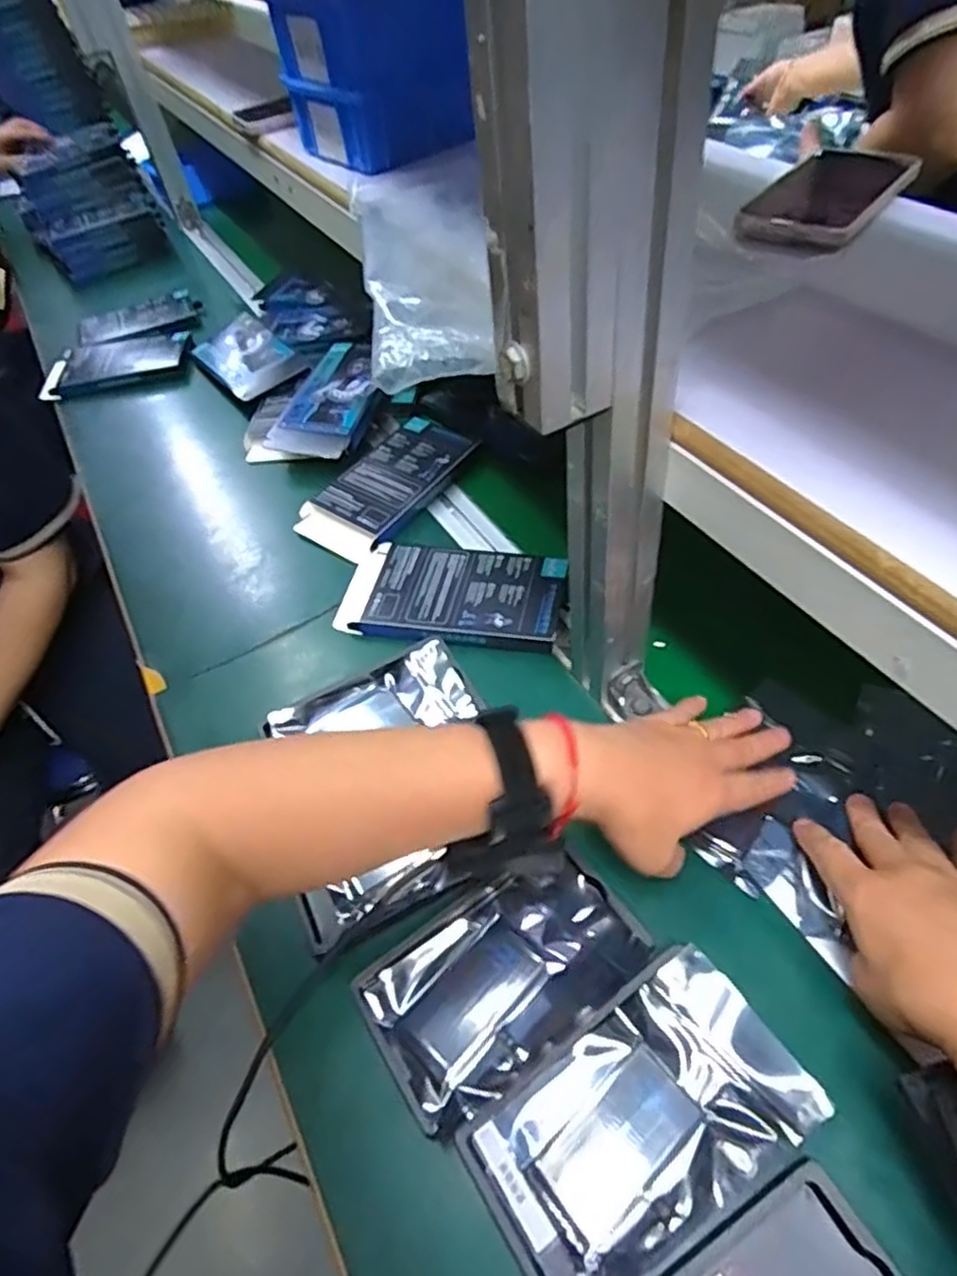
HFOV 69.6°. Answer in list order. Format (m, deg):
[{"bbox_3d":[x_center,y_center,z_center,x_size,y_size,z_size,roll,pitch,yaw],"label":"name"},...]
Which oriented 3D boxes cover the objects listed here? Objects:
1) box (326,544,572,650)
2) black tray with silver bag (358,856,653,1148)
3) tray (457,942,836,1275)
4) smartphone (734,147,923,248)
[{"bbox_3d":[-0.022,-0.037,0.597,0.192,0.029,0.099,8,52,12],"label":"box"},{"bbox_3d":[0.015,0.196,0.403,0.153,0.022,0.094,-30,54,-18],"label":"black tray with silver bag"},{"bbox_3d":[0.081,0.246,0.350,0.164,0.021,0.097,-28,54,-16],"label":"tray"},{"bbox_3d":[0.257,-0.325,0.498,0.080,0.013,0.178,27,58,24],"label":"smartphone"}]

